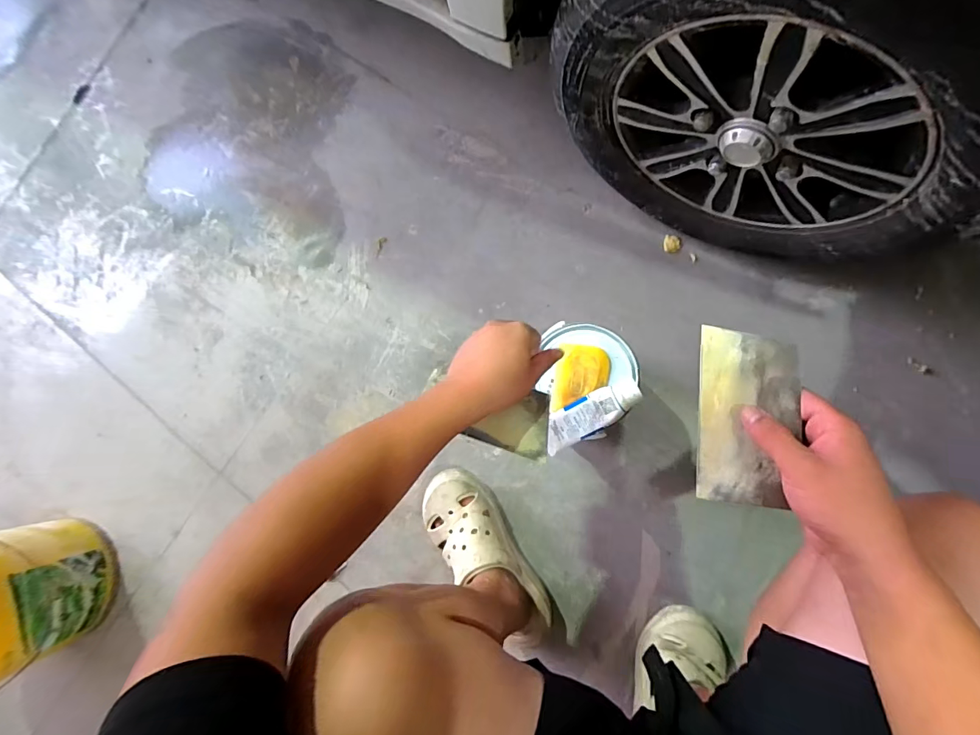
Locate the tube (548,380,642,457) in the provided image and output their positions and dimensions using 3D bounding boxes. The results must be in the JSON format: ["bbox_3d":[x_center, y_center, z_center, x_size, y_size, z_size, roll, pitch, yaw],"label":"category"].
[{"bbox_3d":[0.130,0.062,0.578,0.135,0.034,0.046,-30,80,4],"label":"tube"}]

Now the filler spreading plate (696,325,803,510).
[{"bbox_3d":[0.216,0.039,0.372,0.072,0.004,0.146,1,78,28],"label":"filler spreading plate"}]

